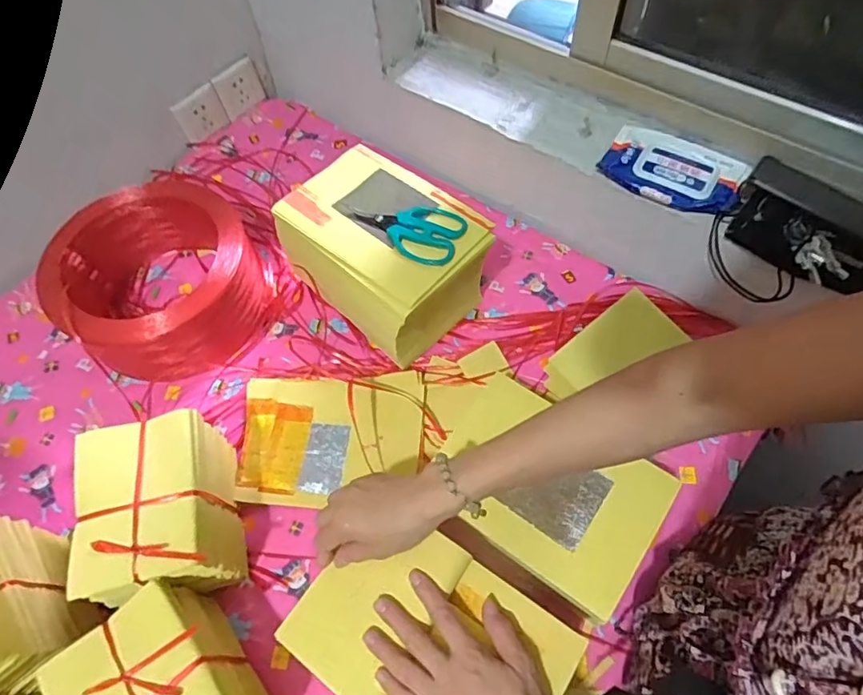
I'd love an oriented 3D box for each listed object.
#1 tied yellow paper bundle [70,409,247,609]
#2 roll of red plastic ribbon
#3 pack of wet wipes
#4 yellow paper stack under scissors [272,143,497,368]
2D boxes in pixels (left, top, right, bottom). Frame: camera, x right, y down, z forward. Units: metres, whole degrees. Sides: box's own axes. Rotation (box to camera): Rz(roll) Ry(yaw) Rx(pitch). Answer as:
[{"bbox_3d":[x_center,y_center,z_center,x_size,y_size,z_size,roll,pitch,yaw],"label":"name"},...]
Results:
[{"bbox_3d":[-0.289,0.179,0.587,0.124,0.132,0.171,-14,58,-6],"label":"tied yellow paper bundle"},{"bbox_3d":[-0.376,-0.102,0.763,0.263,0.142,0.226,-33,61,-17],"label":"roll of red plastic ribbon"},{"bbox_3d":[0.311,-0.228,0.692,0.168,0.030,0.099,27,63,19],"label":"pack of wet wipes"},{"bbox_3d":[-0.057,-0.117,0.723,0.233,0.168,0.170,38,67,24],"label":"yellow paper stack under scissors"}]

